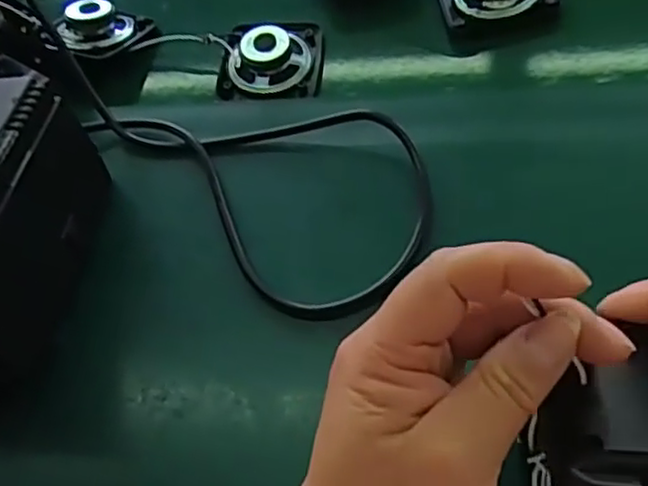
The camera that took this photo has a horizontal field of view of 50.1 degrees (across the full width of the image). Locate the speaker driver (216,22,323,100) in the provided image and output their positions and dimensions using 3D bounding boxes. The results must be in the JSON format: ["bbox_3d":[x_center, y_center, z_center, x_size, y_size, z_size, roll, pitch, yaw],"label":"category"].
[{"bbox_3d":[-0.035,-0.125,0.449,0.065,0.023,0.055,0,55,5],"label":"speaker driver"}]

